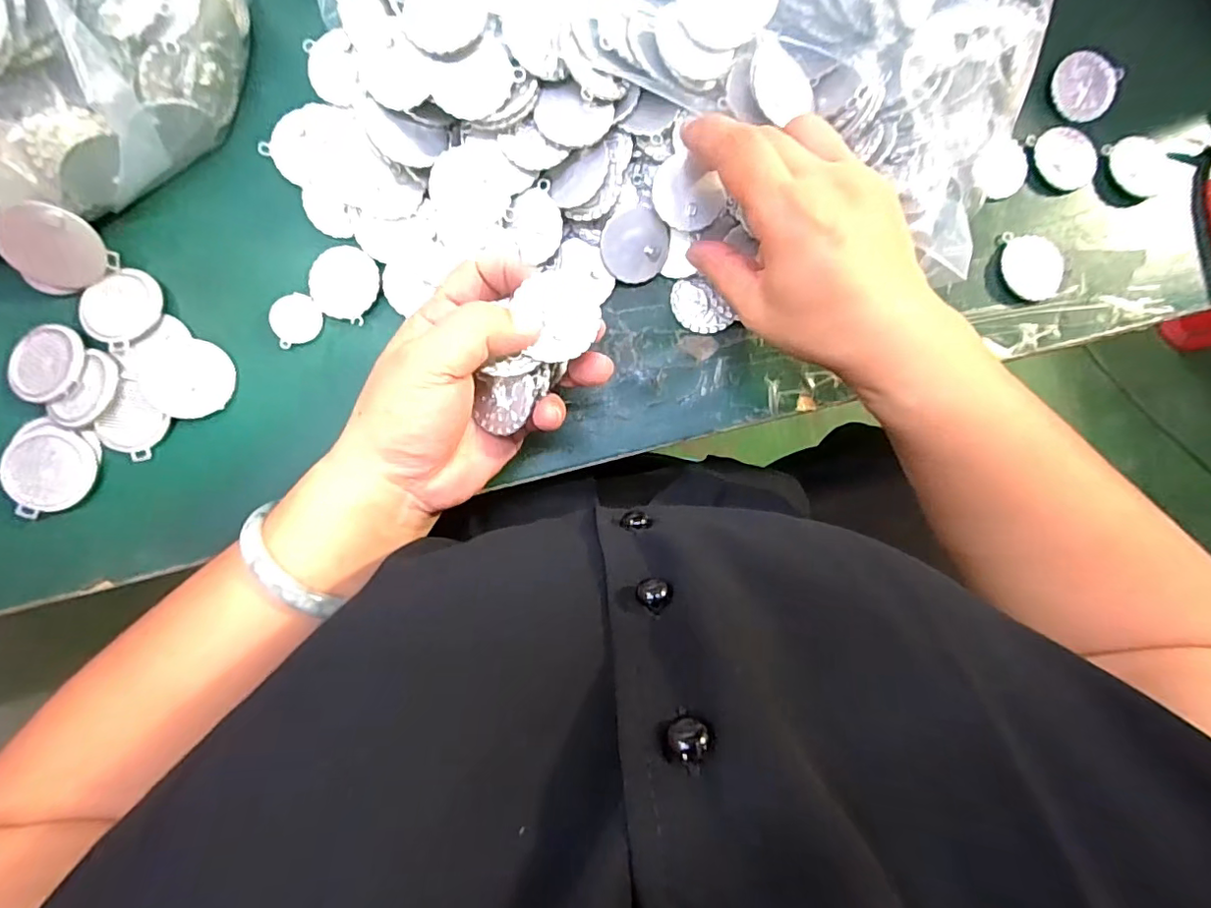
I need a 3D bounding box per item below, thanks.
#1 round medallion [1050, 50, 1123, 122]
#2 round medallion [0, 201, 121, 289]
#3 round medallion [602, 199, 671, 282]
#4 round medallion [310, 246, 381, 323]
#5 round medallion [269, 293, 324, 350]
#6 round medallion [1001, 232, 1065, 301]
[{"bbox_3d":[0.279,-0.214,0.320,0.038,0.004,0.036,0,90,-3],"label":"round medallion"},{"bbox_3d":[-0.269,-0.100,0.270,0.037,0.039,0.007,-28,49,-3],"label":"round medallion"},{"bbox_3d":[0.016,-0.110,0.293,0.035,0.007,0.036,-3,111,-8],"label":"round medallion"},{"bbox_3d":[-0.138,-0.091,0.290,0.037,0.004,0.036,0,90,-3],"label":"round medallion"},{"bbox_3d":[-0.162,-0.071,0.290,0.025,0.005,0.025,0,90,-3],"label":"round medallion"},{"bbox_3d":[0.245,-0.107,0.318,0.038,0.004,0.035,0,90,-3],"label":"round medallion"}]

